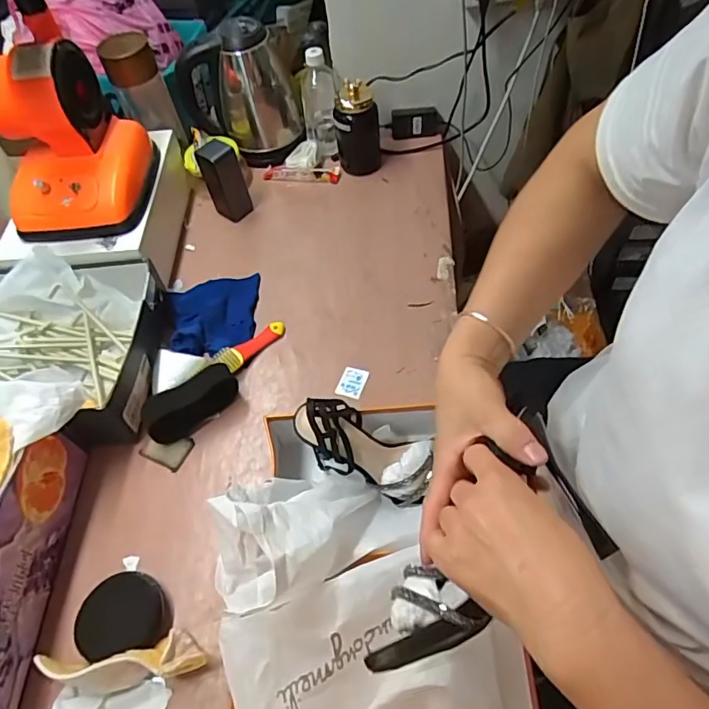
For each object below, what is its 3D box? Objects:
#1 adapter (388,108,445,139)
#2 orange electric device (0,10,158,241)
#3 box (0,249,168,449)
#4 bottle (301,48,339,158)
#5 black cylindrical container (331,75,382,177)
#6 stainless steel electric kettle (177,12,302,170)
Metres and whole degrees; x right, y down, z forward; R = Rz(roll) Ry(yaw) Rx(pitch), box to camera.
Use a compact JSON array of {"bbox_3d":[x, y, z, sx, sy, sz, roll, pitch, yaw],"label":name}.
[{"bbox_3d":[0.122,-0.448,1.013,0.101,0.053,0.031,-7,56,0],"label":"adapter"},{"bbox_3d":[-0.420,-0.313,0.746,0.169,0.202,0.211,-3,56,3],"label":"orange electric device"},{"bbox_3d":[-0.448,-0.012,0.743,0.328,0.114,0.254,1,56,6],"label":"box"},{"bbox_3d":[-0.063,-0.465,0.948,0.068,0.154,0.068,-9,56,-1],"label":"bottle"},{"bbox_3d":[0.005,-0.413,0.936,0.077,0.155,0.078,-9,56,-1],"label":"black cylindrical container"},{"bbox_3d":[-0.204,-0.481,0.960,0.199,0.218,0.135,0,56,5],"label":"stainless steel electric kettle"}]

